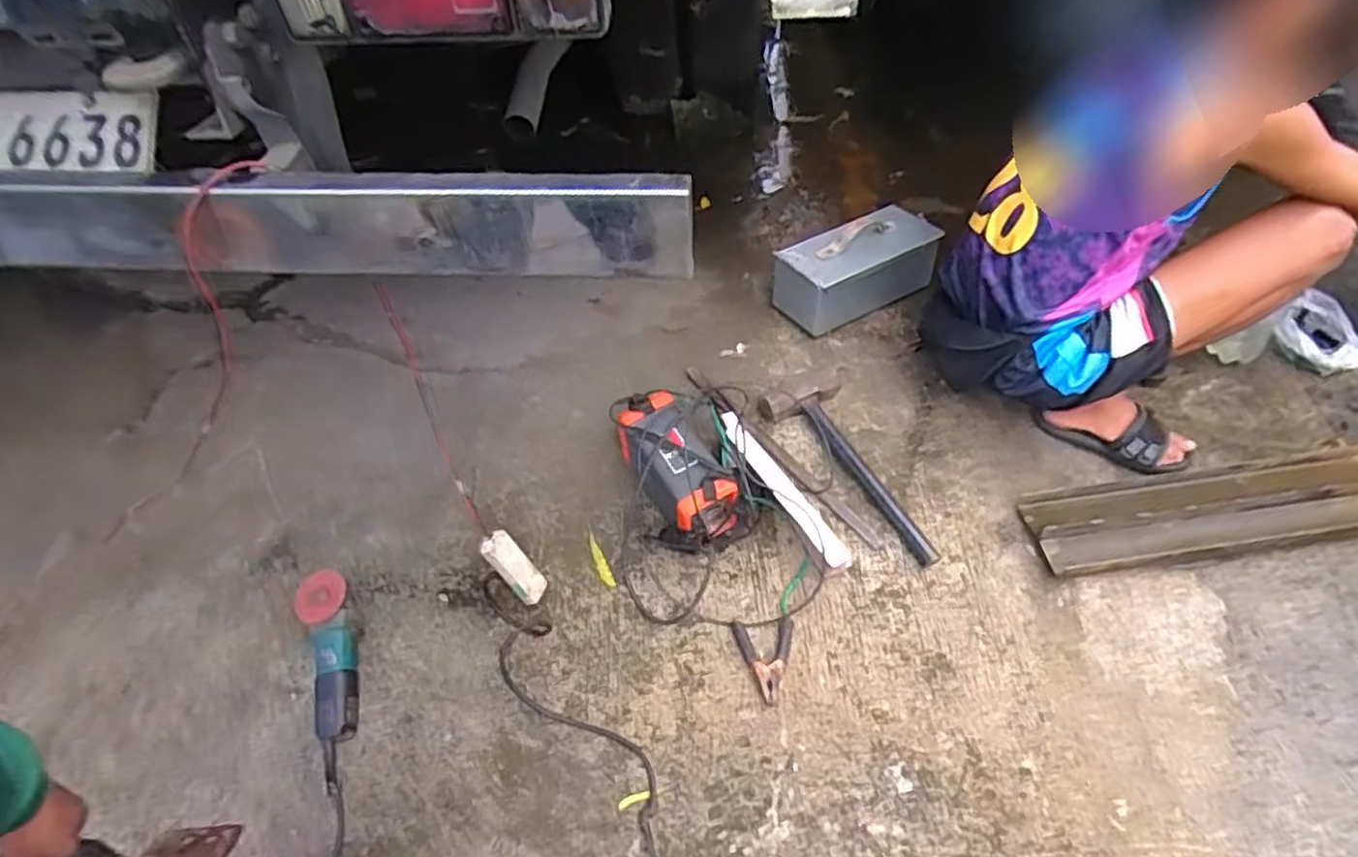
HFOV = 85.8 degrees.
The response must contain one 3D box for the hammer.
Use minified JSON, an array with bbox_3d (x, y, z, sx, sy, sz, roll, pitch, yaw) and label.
[{"bbox_3d":[0.339,0.079,1.396,0.171,0.046,0.442,-23,64,-18],"label":"hammer"}]

